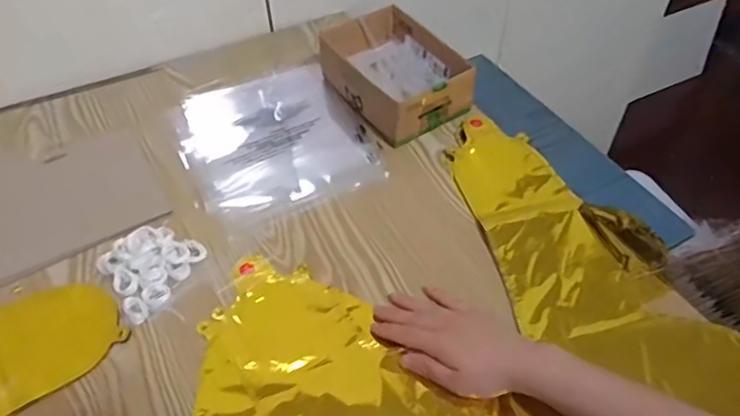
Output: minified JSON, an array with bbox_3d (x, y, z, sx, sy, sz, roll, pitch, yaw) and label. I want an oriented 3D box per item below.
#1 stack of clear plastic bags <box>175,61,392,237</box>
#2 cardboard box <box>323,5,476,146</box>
[{"bbox_3d":[-0.119,-0.090,0.719,0.215,0.009,0.238,-23,52,-18],"label":"stack of clear plastic bags"},{"bbox_3d":[0.035,-0.172,0.750,0.132,0.069,0.186,-26,54,-21],"label":"cardboard box"}]

